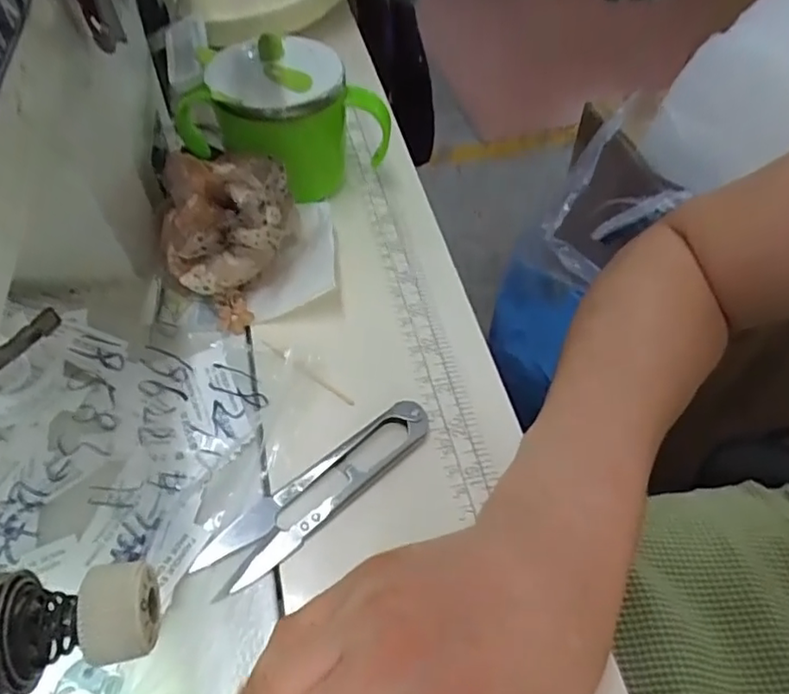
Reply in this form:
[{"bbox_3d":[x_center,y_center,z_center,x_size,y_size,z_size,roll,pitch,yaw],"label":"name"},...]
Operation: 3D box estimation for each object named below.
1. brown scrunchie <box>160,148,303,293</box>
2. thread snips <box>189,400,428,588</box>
[{"bbox_3d":[-0.090,-0.066,0.341,0.074,0.065,0.070,-11,53,-8],"label":"brown scrunchie"},{"bbox_3d":[-0.032,0.062,0.277,0.115,0.010,0.027,-33,59,-22],"label":"thread snips"}]

